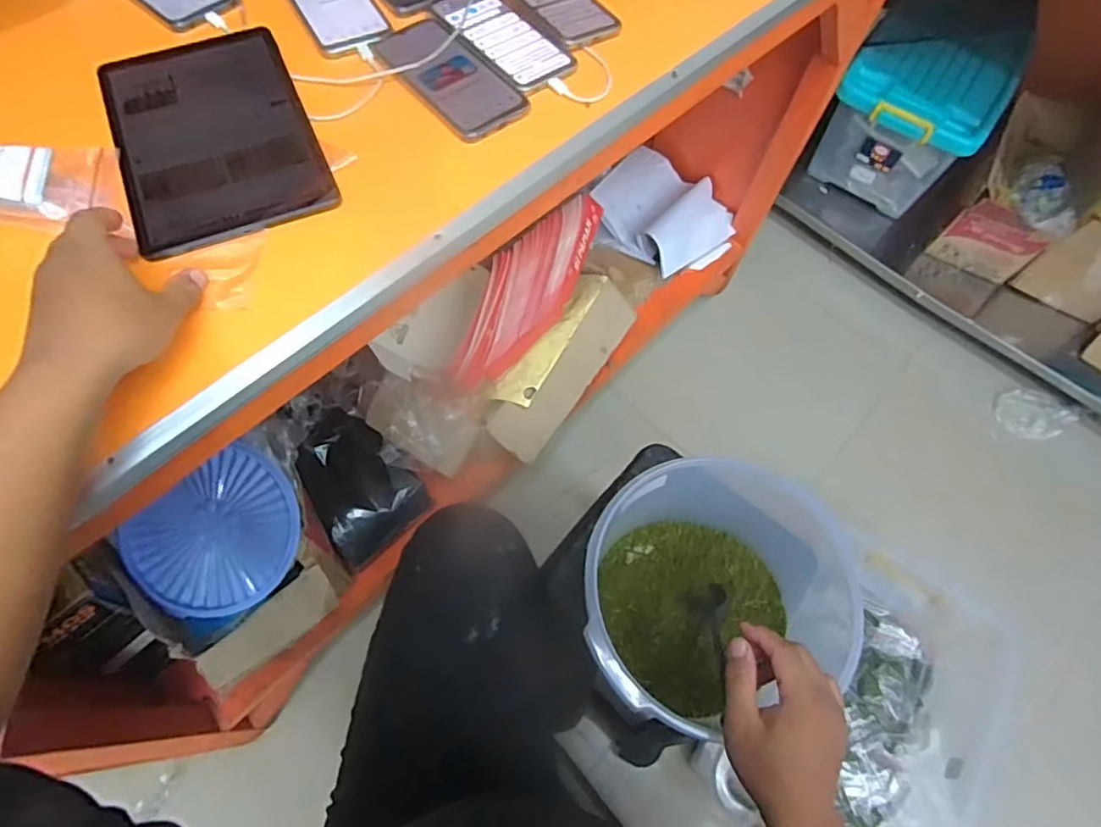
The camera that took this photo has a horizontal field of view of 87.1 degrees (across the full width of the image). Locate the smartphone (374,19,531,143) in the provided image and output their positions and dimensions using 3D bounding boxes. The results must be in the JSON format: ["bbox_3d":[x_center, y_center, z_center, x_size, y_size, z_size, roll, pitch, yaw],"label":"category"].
[{"bbox_3d":[-0.099,-0.339,0.579,0.082,0.013,0.171,-34,71,-18],"label":"smartphone"}]

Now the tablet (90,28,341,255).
[{"bbox_3d":[-0.305,-0.256,0.525,0.161,0.014,0.242,-22,67,-14],"label":"tablet"}]

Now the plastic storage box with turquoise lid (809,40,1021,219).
[{"bbox_3d":[0.929,-0.748,1.504,0.323,0.314,0.335,35,67,13],"label":"plastic storage box with turquoise lid"}]

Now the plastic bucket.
[{"bbox_3d":[0.140,0.199,0.599,0.220,0.182,0.213,2,64,-3],"label":"plastic bucket"}]

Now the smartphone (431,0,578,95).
[{"bbox_3d":[-0.051,-0.401,0.612,0.080,0.004,0.171,-36,71,-19],"label":"smartphone"}]

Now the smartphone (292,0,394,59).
[{"bbox_3d":[-0.238,-0.449,0.625,0.078,0.004,0.183,-25,68,-15],"label":"smartphone"}]

